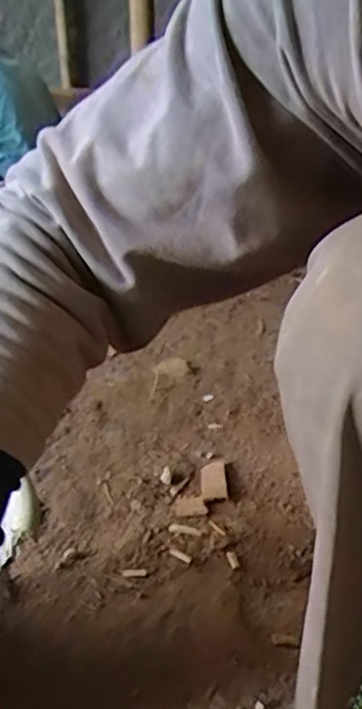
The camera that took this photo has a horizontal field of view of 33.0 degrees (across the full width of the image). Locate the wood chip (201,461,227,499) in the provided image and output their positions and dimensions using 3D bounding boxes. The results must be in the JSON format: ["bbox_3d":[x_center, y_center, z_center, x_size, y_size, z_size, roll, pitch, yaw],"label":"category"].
[{"bbox_3d":[0.045,0.170,0.842,0.034,0.007,0.086,0,23,1],"label":"wood chip"}]

